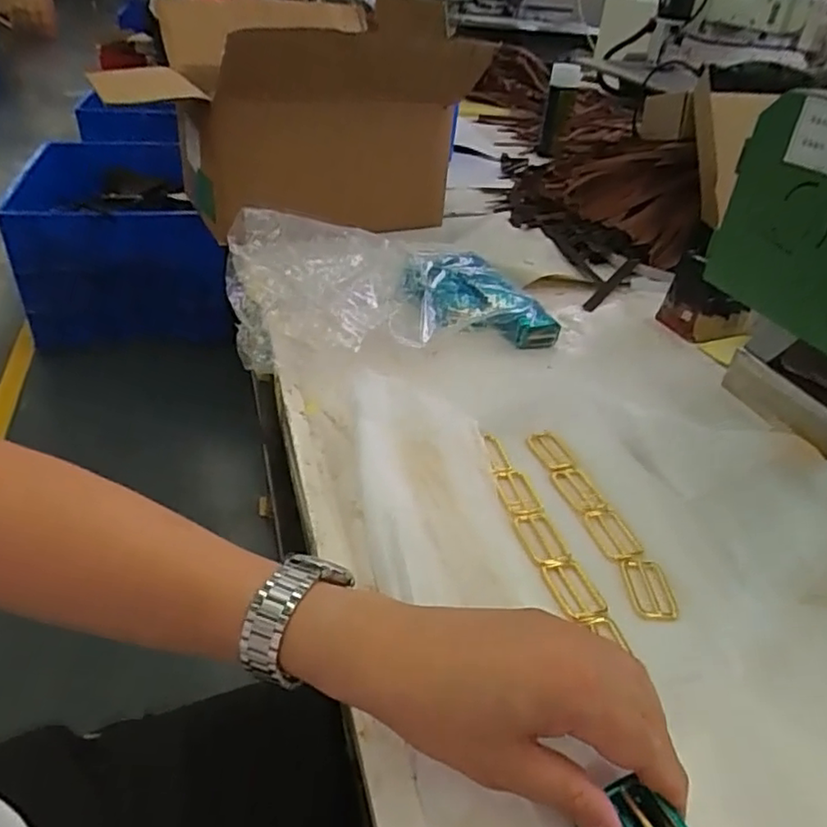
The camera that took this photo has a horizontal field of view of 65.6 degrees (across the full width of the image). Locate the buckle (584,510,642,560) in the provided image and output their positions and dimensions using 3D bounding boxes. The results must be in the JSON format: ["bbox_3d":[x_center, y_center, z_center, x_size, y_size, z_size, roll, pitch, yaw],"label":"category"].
[{"bbox_3d":[0.154,0.094,0.498,0.029,0.004,0.051,-9,38,-15],"label":"buckle"}]

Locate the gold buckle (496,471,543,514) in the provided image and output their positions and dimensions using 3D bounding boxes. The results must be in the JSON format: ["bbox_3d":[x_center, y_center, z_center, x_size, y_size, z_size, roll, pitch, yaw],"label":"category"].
[{"bbox_3d":[0.087,0.067,0.533,0.026,0.005,0.053,-7,37,-12],"label":"gold buckle"}]

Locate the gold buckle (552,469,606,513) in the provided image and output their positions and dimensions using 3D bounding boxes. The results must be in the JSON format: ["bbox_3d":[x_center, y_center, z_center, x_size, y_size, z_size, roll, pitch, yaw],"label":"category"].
[{"bbox_3d":[0.138,0.064,0.538,0.025,0.004,0.052,-10,38,-16],"label":"gold buckle"}]

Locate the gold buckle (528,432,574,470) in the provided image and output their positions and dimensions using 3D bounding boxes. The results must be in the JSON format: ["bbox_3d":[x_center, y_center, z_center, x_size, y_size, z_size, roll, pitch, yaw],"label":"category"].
[{"bbox_3d":[0.123,0.034,0.577,0.026,0.004,0.050,-14,39,-20],"label":"gold buckle"}]

